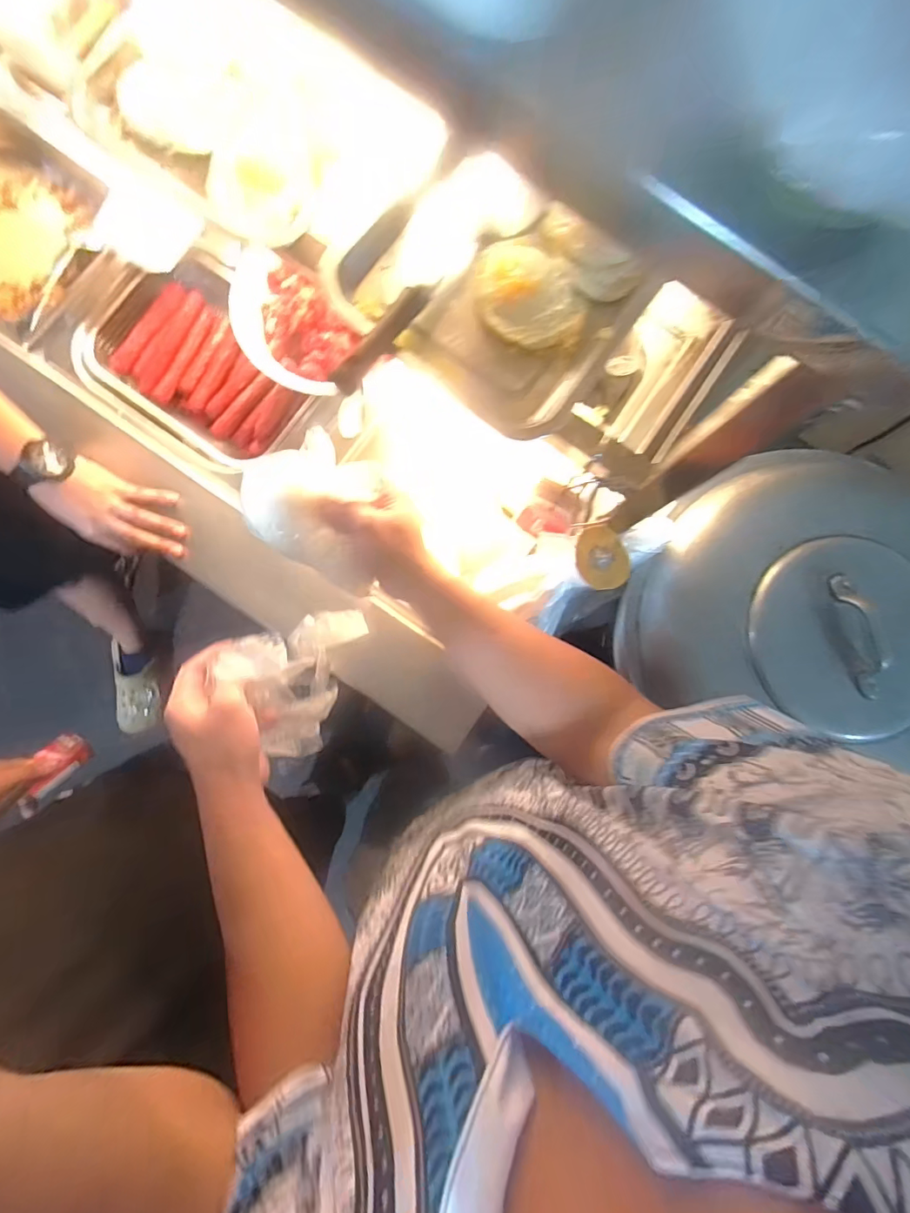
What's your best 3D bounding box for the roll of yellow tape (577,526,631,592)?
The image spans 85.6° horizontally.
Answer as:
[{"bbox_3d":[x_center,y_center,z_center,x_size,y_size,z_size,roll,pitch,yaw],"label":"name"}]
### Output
[{"bbox_3d":[0.136,-0.045,0.450,0.051,0.013,0.058,-8,85,-4],"label":"roll of yellow tape"}]

